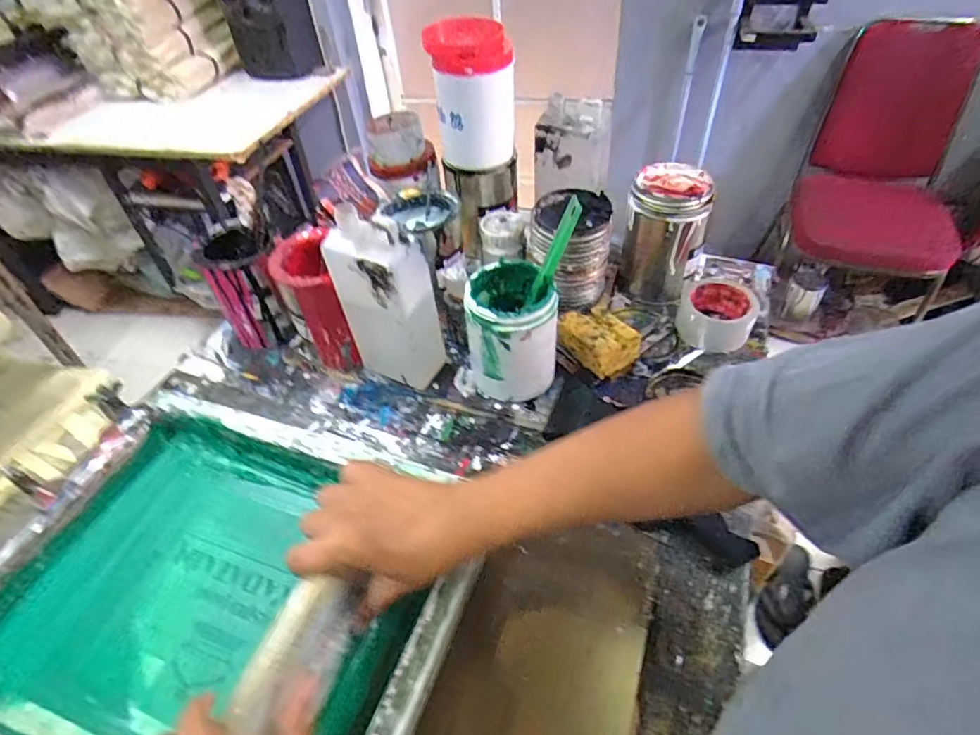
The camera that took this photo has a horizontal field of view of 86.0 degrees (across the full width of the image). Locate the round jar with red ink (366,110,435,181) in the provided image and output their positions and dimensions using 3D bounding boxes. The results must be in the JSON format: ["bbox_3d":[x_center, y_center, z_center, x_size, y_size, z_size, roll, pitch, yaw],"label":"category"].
[{"bbox_3d":[-0.134,-0.328,0.773,0.097,0.055,0.101,-9,46,-4],"label":"round jar with red ink"}]

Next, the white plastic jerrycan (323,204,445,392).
[{"bbox_3d":[-0.114,-0.063,0.608,0.109,0.235,0.053,17,50,20],"label":"white plastic jerrycan"}]

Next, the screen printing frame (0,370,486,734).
[{"bbox_3d":[-0.249,0.198,0.503,0.452,0.043,0.385,14,49,17],"label":"screen printing frame"}]

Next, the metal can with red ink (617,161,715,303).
[{"bbox_3d":[0.243,-0.186,0.742,0.105,0.158,0.112,11,48,15],"label":"metal can with red ink"}]

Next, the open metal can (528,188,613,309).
[{"bbox_3d":[0.105,-0.165,0.699,0.101,0.135,0.101,-2,46,3],"label":"open metal can"}]

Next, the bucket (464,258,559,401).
[{"bbox_3d":[0.026,-0.038,0.606,0.092,0.136,0.090,-2,46,3],"label":"bucket"}]

